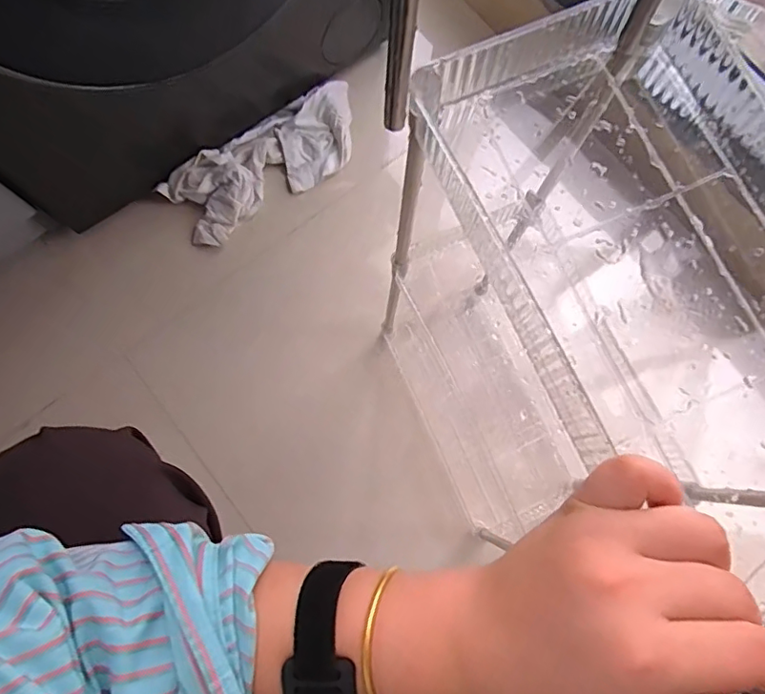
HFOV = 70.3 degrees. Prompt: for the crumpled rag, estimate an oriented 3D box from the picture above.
[{"bbox_3d":[-0.175,-0.286,0.841,0.321,0.055,0.126,-37,81,-9],"label":"crumpled rag"}]

